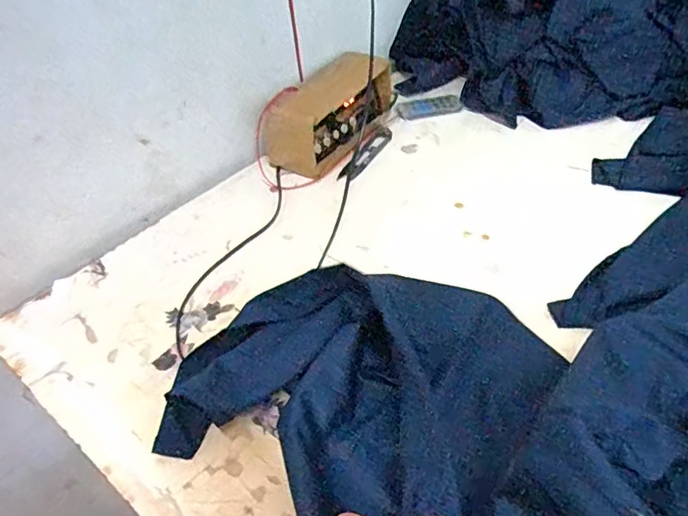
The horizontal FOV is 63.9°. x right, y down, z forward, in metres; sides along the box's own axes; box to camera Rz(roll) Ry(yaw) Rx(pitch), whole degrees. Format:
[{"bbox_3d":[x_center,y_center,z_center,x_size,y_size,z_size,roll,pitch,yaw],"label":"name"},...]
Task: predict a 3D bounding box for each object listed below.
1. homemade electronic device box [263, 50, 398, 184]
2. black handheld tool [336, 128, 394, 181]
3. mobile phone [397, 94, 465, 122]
[{"bbox_3d":[-0.012,-0.188,0.703,0.081,0.081,0.192,25,51,29],"label":"homemade electronic device box"},{"bbox_3d":[0.028,-0.131,0.693,0.021,0.017,0.123,18,48,25],"label":"black handheld tool"},{"bbox_3d":[0.116,-0.208,0.761,0.090,0.011,0.042,-12,43,-6],"label":"mobile phone"}]

